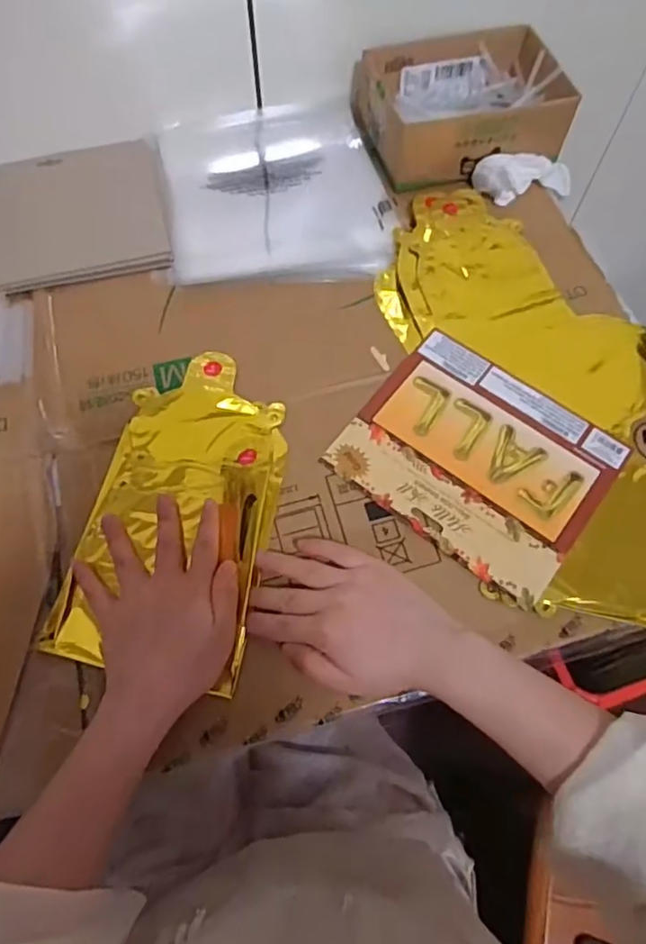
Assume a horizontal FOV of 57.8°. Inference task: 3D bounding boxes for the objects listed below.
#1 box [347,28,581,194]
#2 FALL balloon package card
[{"bbox_3d":[0.139,-0.369,0.589,0.185,0.062,0.141,-13,66,-7],"label":"box"},{"bbox_3d":[0.123,-0.015,0.460,0.188,0.008,0.158,36,70,15],"label":"FALL balloon package card"}]

